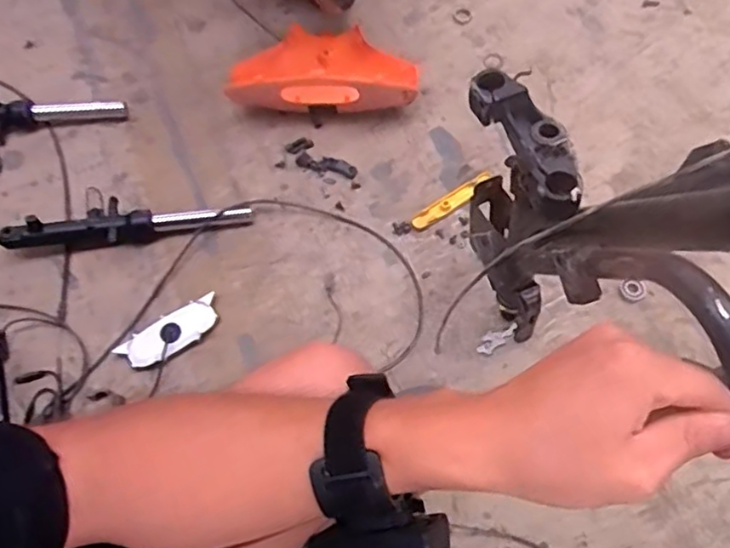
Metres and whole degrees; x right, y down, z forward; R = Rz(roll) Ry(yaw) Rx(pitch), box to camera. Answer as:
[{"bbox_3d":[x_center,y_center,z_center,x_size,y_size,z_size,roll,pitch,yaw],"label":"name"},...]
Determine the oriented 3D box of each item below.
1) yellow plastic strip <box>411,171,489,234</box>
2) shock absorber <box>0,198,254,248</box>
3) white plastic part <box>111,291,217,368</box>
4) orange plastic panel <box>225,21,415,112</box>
[{"bbox_3d":[0.137,-0.114,0.983,0.150,0.008,0.028,-33,68,-11],"label":"yellow plastic strip"},{"bbox_3d":[-0.359,-0.085,0.957,0.364,0.056,0.070,-7,65,0],"label":"shock absorber"},{"bbox_3d":[-0.274,0.084,0.884,0.142,0.016,0.052,-29,67,-10],"label":"white plastic part"},{"bbox_3d":[-0.070,-0.340,1.046,0.304,0.096,0.150,-3,65,2],"label":"orange plastic panel"}]

